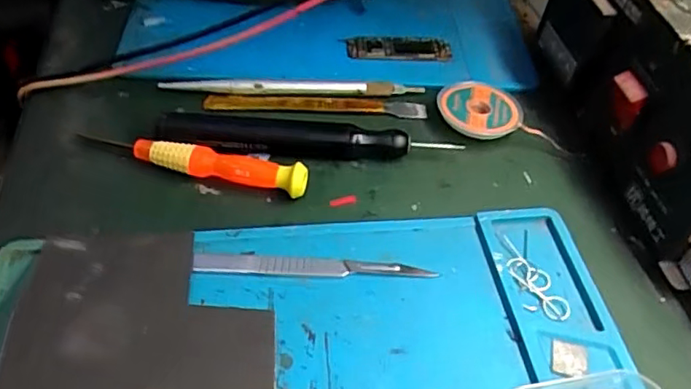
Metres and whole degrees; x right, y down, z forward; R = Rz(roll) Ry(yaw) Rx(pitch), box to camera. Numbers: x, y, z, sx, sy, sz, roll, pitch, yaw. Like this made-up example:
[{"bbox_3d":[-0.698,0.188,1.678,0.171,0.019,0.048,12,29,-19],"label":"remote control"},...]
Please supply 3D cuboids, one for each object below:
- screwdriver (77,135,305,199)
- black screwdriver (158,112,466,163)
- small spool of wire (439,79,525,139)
[{"bbox_3d":[-0.072,-0.016,0.273,0.109,0.016,0.011,14,48,7],"label":"screwdriver"},{"bbox_3d":[-0.018,-0.028,0.285,0.142,0.018,0.018,3,48,-3],"label":"black screwdriver"},{"bbox_3d":[0.071,-0.045,0.310,0.044,0.013,0.039,-1,48,-6],"label":"small spool of wire"}]

